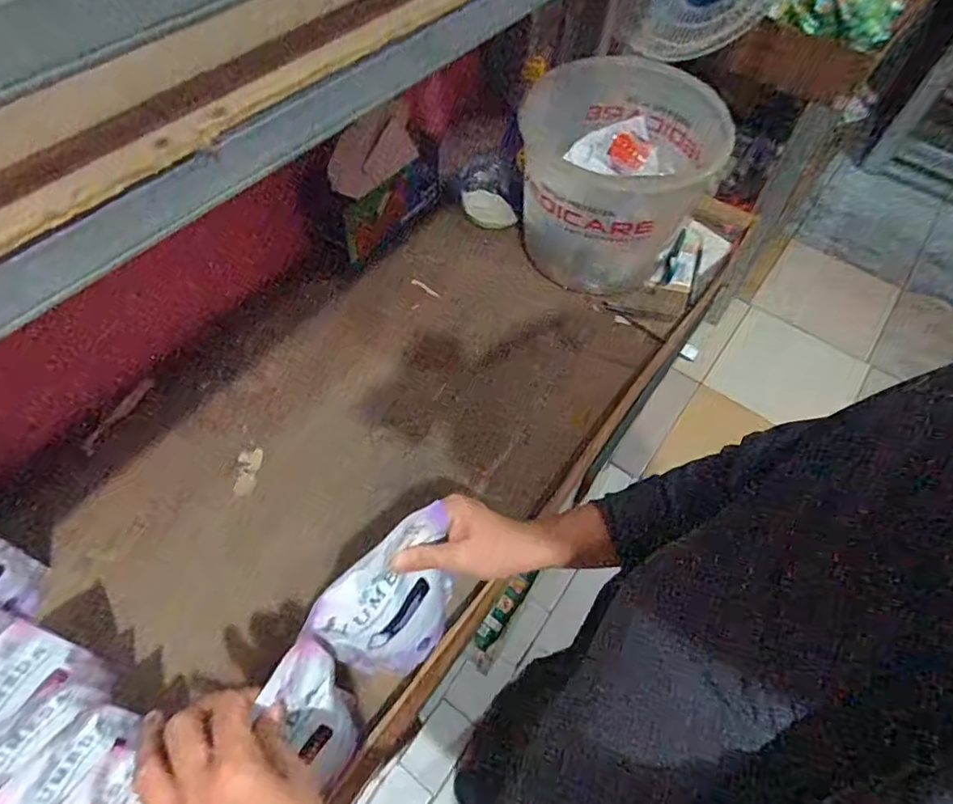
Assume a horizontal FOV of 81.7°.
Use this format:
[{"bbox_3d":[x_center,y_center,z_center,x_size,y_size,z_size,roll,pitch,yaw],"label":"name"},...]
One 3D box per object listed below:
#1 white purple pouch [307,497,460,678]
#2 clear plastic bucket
[{"bbox_3d":[-0.061,0.169,0.454,0.057,0.162,0.117,39,63,19],"label":"white purple pouch"},{"bbox_3d":[0.179,-0.305,0.766,0.258,0.211,0.254,2,57,-2],"label":"clear plastic bucket"}]

